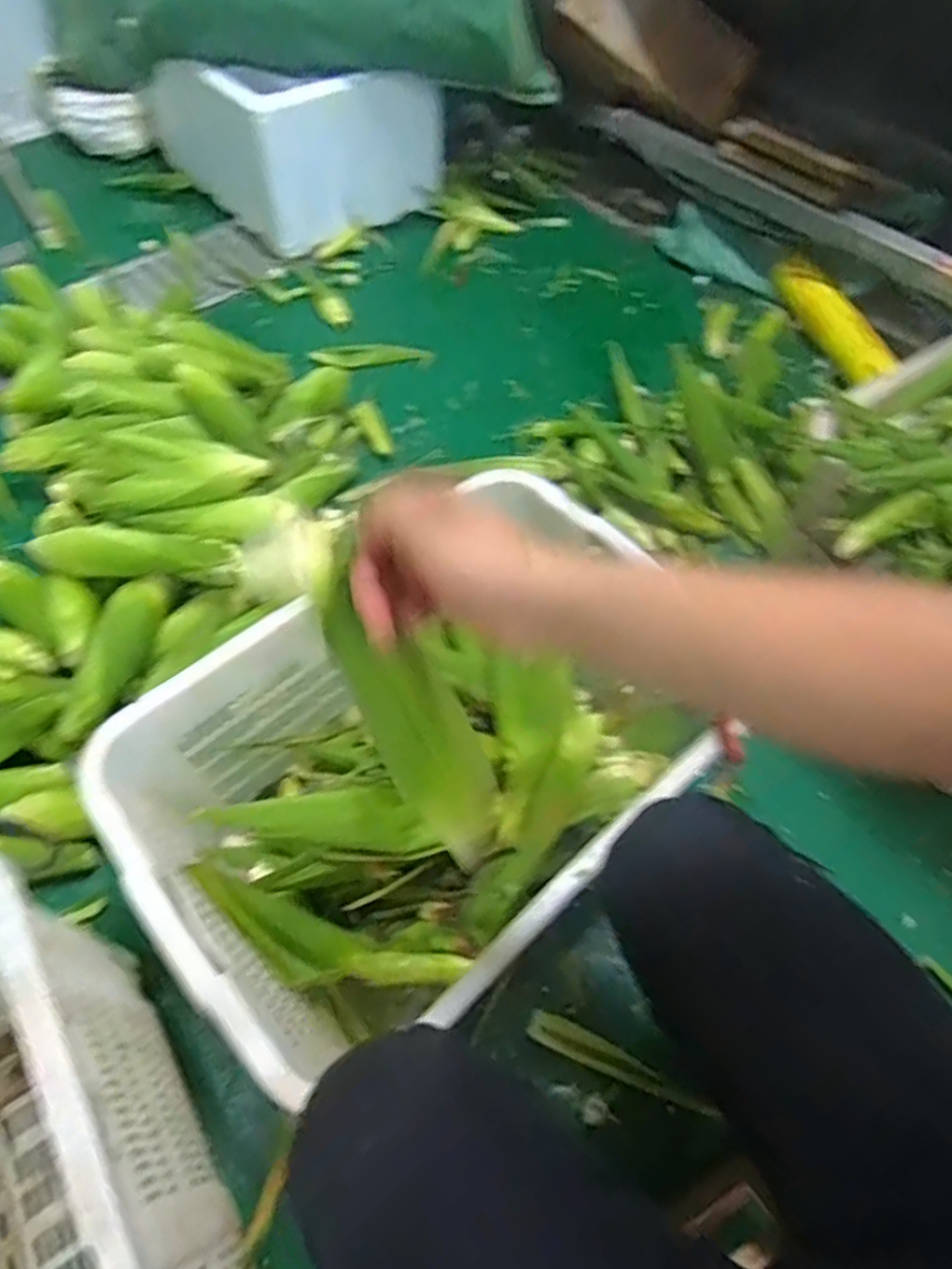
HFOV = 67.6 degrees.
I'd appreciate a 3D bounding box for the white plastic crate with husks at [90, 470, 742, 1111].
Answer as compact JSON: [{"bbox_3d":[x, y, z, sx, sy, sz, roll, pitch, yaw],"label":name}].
[{"bbox_3d":[-0.040,0.155,0.832,0.608,0.282,0.418,-36,64,-21],"label":"white plastic crate with husks"}]

